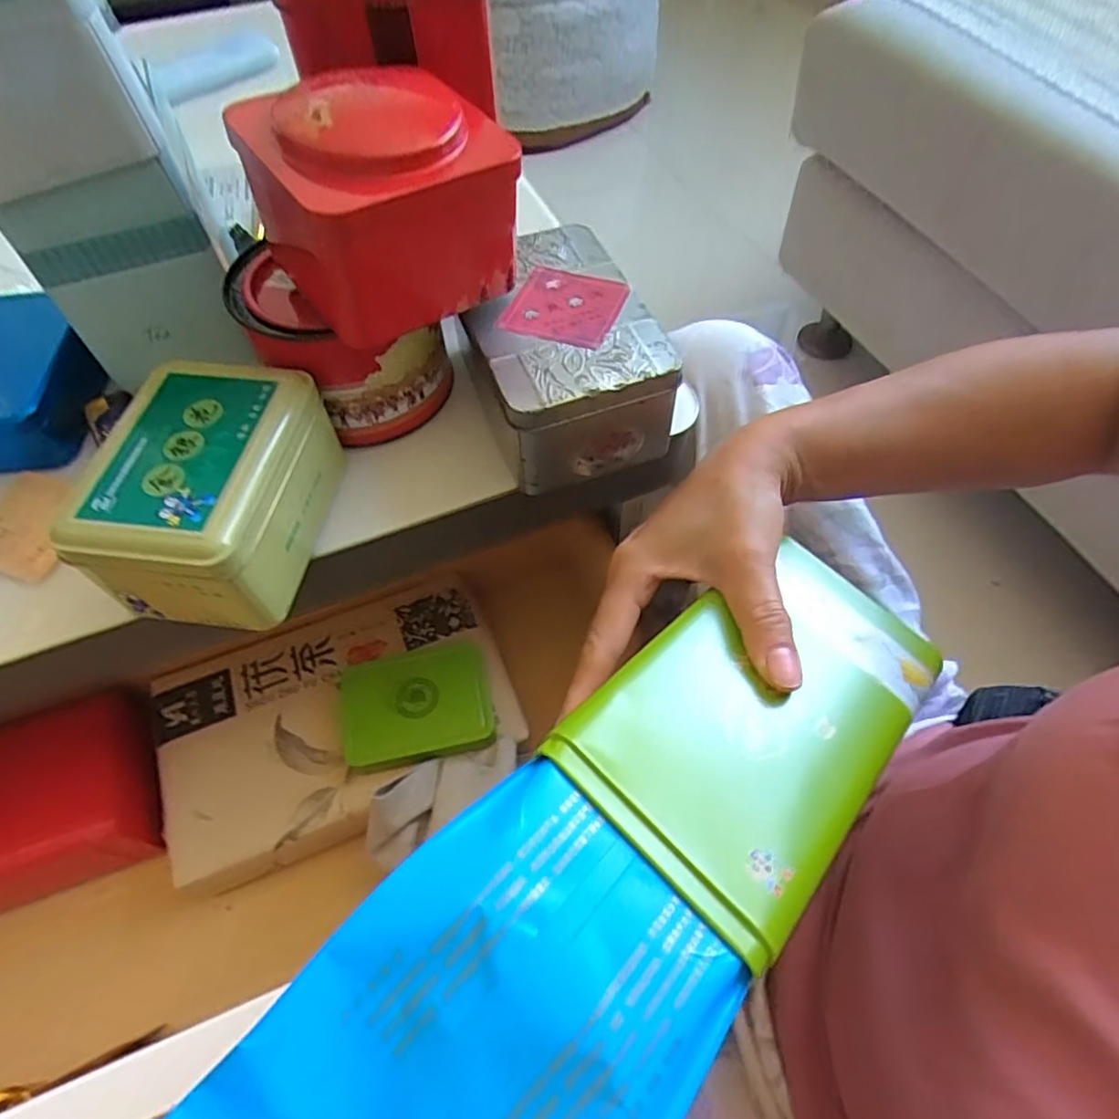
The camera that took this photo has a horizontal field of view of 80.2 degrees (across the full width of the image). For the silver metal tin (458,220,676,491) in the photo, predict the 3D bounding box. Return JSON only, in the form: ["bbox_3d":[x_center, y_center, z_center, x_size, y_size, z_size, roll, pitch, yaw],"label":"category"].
[{"bbox_3d":[-0.002,-0.106,0.352,0.092,0.062,0.130,-14,58,-8],"label":"silver metal tin"}]

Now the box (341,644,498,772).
[{"bbox_3d":[-0.097,0.095,0.450,0.097,0.017,0.077,-11,58,-7],"label":"box"}]

